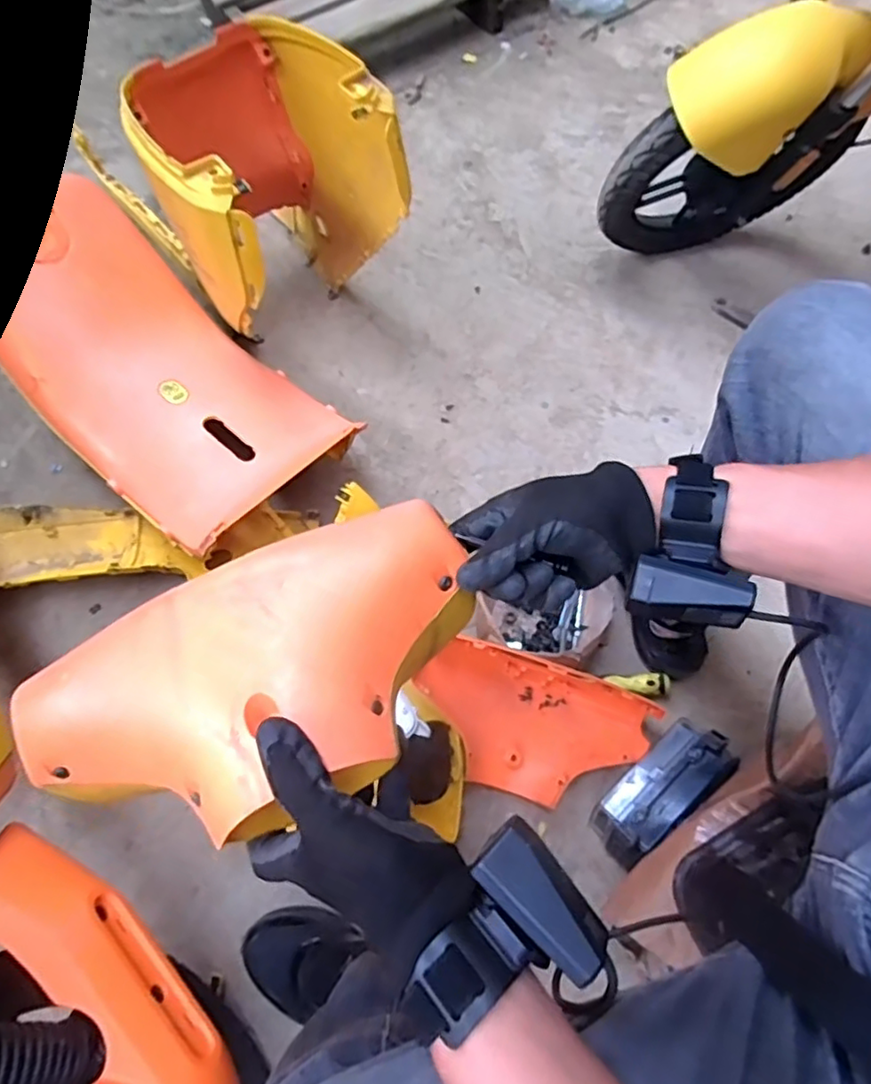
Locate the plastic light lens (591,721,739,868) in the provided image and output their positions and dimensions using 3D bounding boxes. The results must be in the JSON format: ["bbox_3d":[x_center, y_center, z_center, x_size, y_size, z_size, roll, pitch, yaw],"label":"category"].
[{"bbox_3d":[0.268,0.289,0.717,0.183,0.048,0.075,-37,69,-14],"label":"plastic light lens"}]

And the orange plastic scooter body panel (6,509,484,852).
[{"bbox_3d":[-0.103,0.086,0.362,0.279,0.054,0.142,-25,66,-10],"label":"orange plastic scooter body panel"}]

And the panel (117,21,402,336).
[{"bbox_3d":[-0.253,-0.486,0.935,0.287,0.438,0.447,-35,67,-11],"label":"panel"}]

